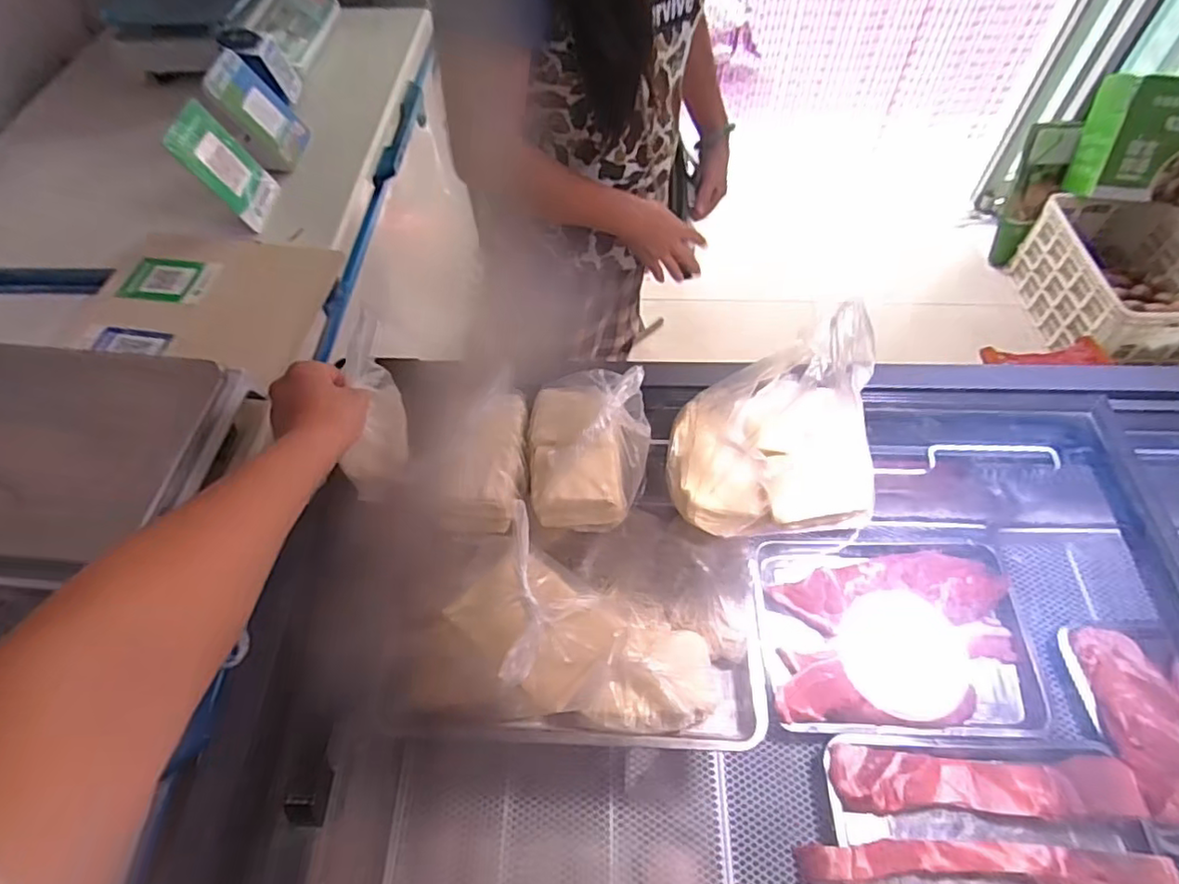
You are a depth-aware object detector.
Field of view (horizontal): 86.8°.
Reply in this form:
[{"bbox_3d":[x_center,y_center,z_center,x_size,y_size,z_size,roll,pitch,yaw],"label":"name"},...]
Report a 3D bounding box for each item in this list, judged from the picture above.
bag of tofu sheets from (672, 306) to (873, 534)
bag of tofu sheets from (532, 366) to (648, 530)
[{"bbox_3d":[0.199,-0.016,0.628,0.209,0.207,0.141,-2,56,0],"label":"bag of tofu sheets"},{"bbox_3d":[-0.002,-0.001,0.711,0.135,0.096,0.177,-3,56,-1],"label":"bag of tofu sheets"}]

